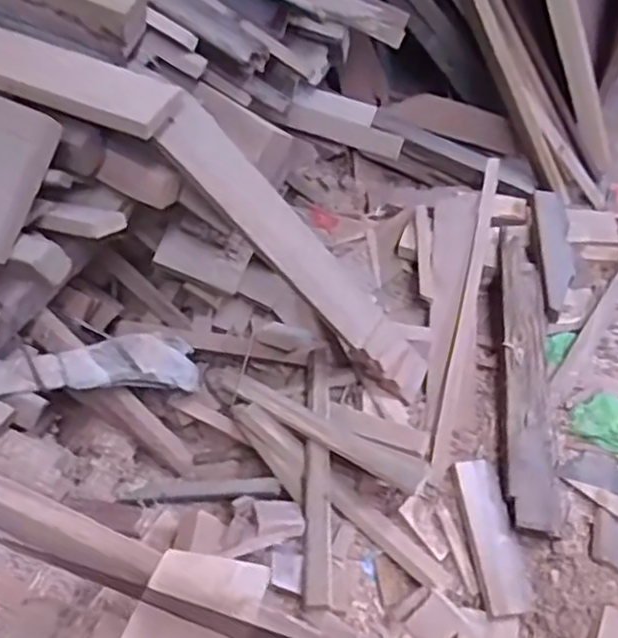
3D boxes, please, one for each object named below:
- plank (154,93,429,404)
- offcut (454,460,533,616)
[{"bbox_3d":[0.007,-0.089,1.116,0.038,0.663,0.118,-16,45,35],"label":"plank"},{"bbox_3d":[0.302,0.356,1.124,0.074,0.033,0.241,-5,55,-8],"label":"offcut"}]

